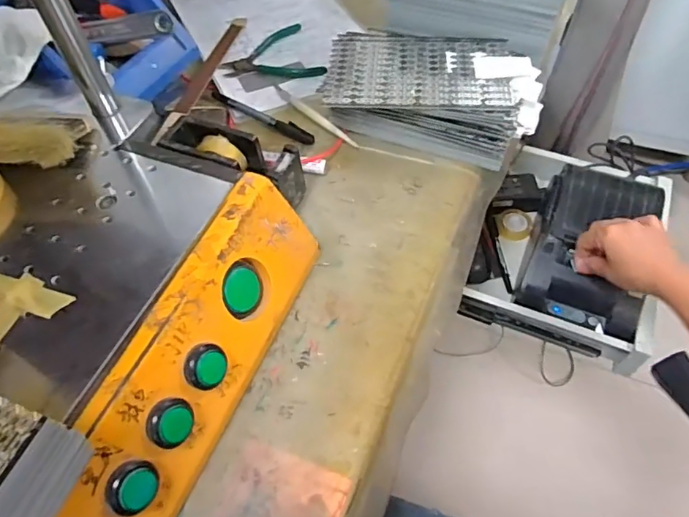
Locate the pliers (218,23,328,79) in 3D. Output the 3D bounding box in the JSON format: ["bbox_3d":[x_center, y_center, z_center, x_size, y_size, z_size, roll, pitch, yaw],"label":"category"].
[{"bbox_3d":[-0.097,-0.254,0.651,0.120,0.013,0.104,-21,57,-12],"label":"pliers"}]

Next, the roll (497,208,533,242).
[{"bbox_3d":[0.251,-0.050,0.754,0.049,0.014,0.055,13,56,11],"label":"roll"}]

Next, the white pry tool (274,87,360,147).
[{"bbox_3d":[-0.038,-0.164,0.588,0.014,0.005,0.144,-37,61,-21],"label":"white pry tool"}]

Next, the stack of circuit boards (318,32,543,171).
[{"bbox_3d":[0.096,-0.184,0.564,0.231,0.056,0.147,11,56,10],"label":"stack of circuit boards"}]

